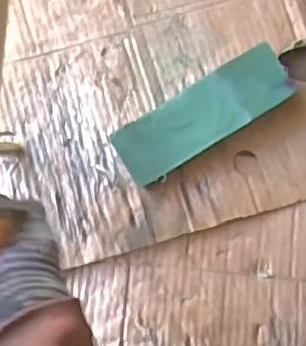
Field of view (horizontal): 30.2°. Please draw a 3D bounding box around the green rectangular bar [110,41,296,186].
[{"bbox_3d":[0.048,-0.054,0.534,0.168,0.025,0.059,-32,82,-4],"label":"green rectangular bar"}]

